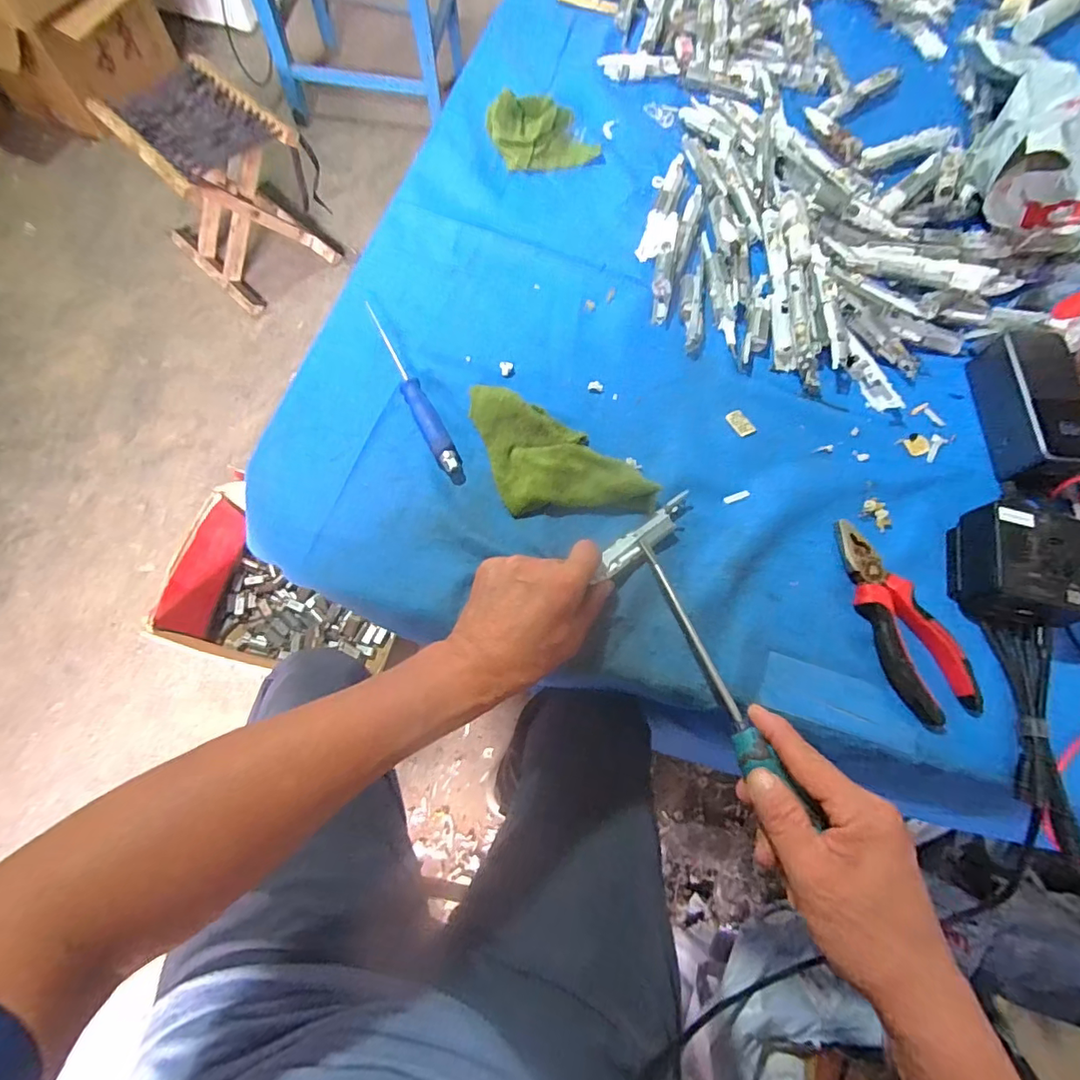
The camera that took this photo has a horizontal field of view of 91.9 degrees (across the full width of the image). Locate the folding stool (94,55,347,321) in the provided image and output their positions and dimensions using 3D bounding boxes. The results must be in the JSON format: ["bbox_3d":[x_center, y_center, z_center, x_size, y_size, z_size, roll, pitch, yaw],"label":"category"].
[{"bbox_3d":[-0.680,-0.768,1.149,0.306,0.302,0.282,40,73,12],"label":"folding stool"}]

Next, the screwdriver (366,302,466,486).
[{"bbox_3d":[-0.109,-0.126,0.445,0.019,0.016,0.184,-27,73,-11],"label":"screwdriver"}]

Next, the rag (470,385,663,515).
[{"bbox_3d":[0.007,-0.057,0.420,0.168,0.029,0.081,27,71,8],"label":"rag"}]

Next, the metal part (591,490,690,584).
[{"bbox_3d":[0.083,-0.003,0.408,0.102,0.015,0.023,-40,76,-21],"label":"metal part"}]

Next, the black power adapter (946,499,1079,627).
[{"bbox_3d":[0.368,0.021,0.402,0.075,0.045,0.088,9,70,1],"label":"black power adapter"}]

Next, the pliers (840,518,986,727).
[{"bbox_3d":[0.269,0.060,0.394,0.051,0.019,0.156,-21,72,-9],"label":"pliers"}]

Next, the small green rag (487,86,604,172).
[{"bbox_3d":[0.005,-0.426,0.546,0.114,0.042,0.059,-7,70,-5],"label":"small green rag"}]

